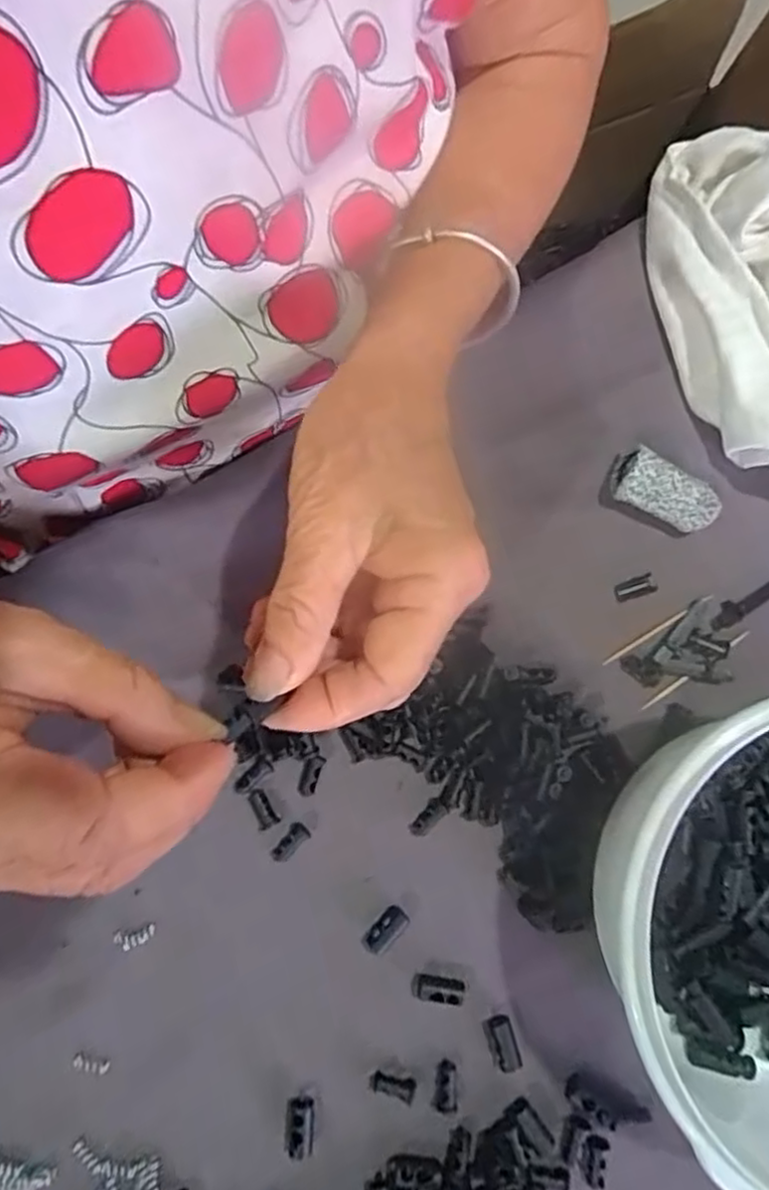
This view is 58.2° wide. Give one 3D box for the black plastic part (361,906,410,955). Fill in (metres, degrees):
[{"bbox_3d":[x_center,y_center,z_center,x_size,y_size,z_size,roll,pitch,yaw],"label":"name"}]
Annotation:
[{"bbox_3d":[0.000,0.138,0.283,0.011,0.008,0.020,37,81,7],"label":"black plastic part"}]

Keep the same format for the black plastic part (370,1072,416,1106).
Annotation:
[{"bbox_3d":[0.004,0.193,0.271,0.017,0.004,0.008,21,79,4],"label":"black plastic part"}]

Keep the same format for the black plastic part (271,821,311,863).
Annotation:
[{"bbox_3d":[-0.040,0.104,0.289,0.019,0.007,0.009,-44,82,-8],"label":"black plastic part"}]

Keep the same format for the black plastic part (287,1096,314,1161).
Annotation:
[{"bbox_3d":[-0.032,0.206,0.266,0.009,0.004,0.020,2,79,0],"label":"black plastic part"}]

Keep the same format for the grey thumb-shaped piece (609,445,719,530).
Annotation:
[{"bbox_3d":[0.126,-0.046,0.311,0.047,0.018,0.024,22,79,4],"label":"grey thumb-shaped piece"}]

